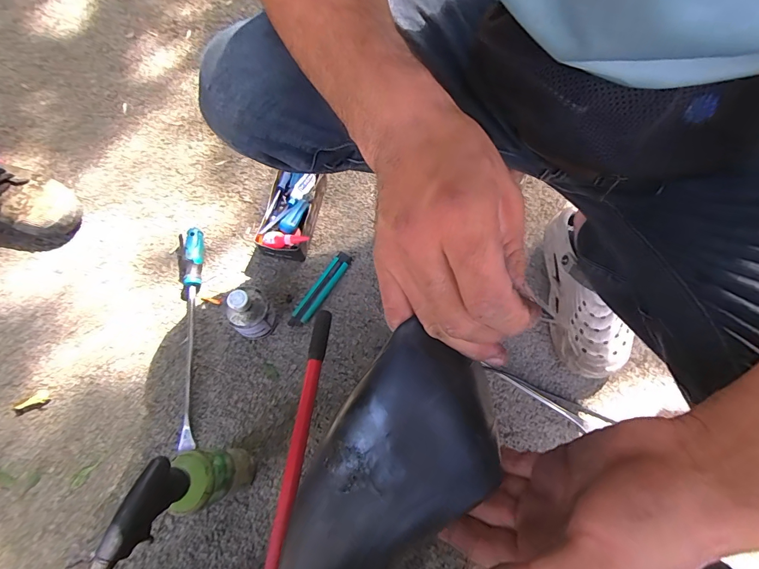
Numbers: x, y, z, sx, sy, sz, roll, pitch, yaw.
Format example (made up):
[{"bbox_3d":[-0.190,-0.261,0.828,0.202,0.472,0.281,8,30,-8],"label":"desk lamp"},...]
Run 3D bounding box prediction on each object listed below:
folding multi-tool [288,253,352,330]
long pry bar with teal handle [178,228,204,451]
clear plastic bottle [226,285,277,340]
[{"bbox_3d":[-0.101,0.008,0.654,0.033,0.010,0.154,30,71,10],"label":"folding multi-tool"},{"bbox_3d":[-0.306,0.070,0.601,0.036,0.034,0.355,-4,68,-3],"label":"long pry bar with teal handle"},{"bbox_3d":[-0.195,0.044,0.582,0.052,0.115,0.062,38,72,13],"label":"clear plastic bottle"}]

